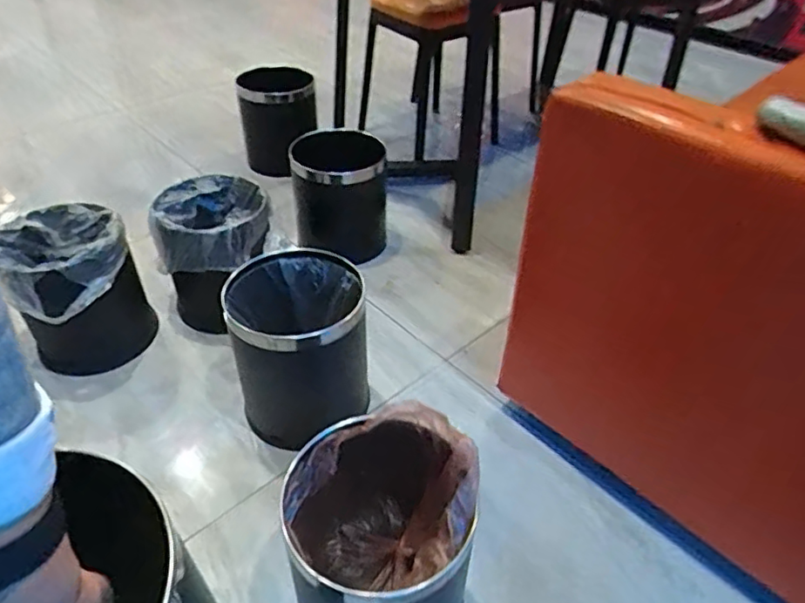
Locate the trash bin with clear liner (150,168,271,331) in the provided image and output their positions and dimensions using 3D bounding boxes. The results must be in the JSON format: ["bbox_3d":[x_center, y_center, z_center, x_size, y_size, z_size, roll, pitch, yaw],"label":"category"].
[{"bbox_3d":[-0.384,-0.094,1.211,0.201,0.256,0.218,0,42,0],"label":"trash bin with clear liner"}]

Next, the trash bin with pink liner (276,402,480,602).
[{"bbox_3d":[-0.033,0.290,0.732,0.232,0.298,0.262,-19,46,-20],"label":"trash bin with pink liner"}]

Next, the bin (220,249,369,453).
[{"bbox_3d":[-0.172,0.085,0.998,0.209,0.261,0.228,-5,43,-6],"label":"bin"}]

